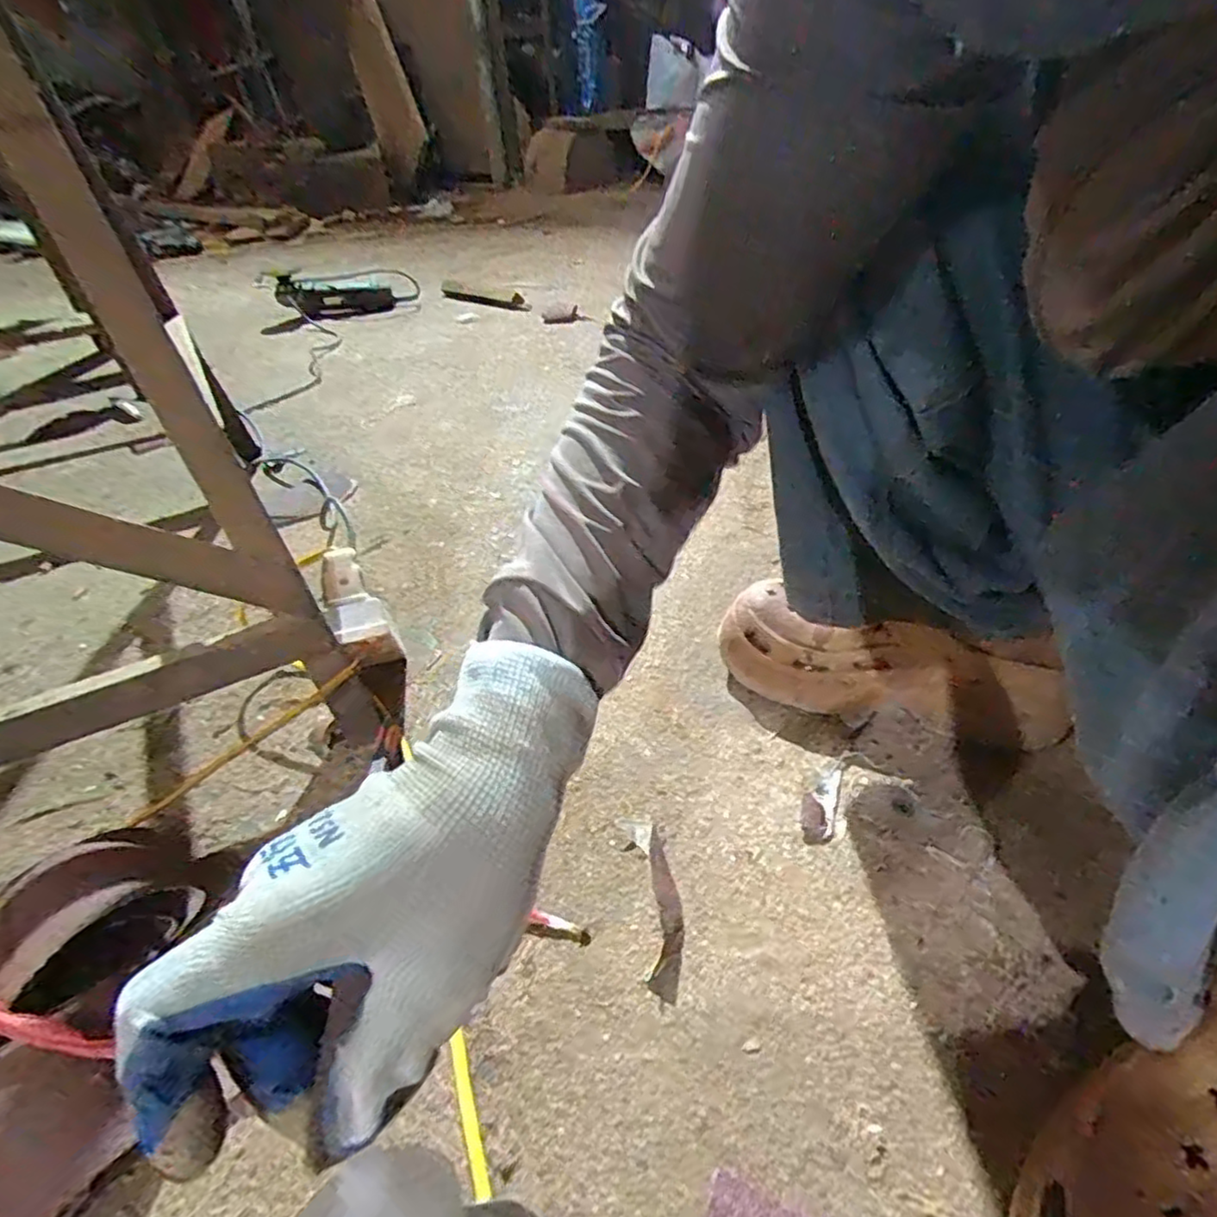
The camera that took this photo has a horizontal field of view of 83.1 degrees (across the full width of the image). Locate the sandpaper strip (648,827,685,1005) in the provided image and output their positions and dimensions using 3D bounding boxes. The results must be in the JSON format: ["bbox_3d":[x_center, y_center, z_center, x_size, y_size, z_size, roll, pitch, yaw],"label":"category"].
[{"bbox_3d":[0.035,0.177,0.414,0.020,0.019,0.103,1,36,4],"label":"sandpaper strip"}]

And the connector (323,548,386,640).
[{"bbox_3d":[-0.200,-0.012,0.527,0.040,0.022,0.074,-19,70,-22],"label":"connector"}]

